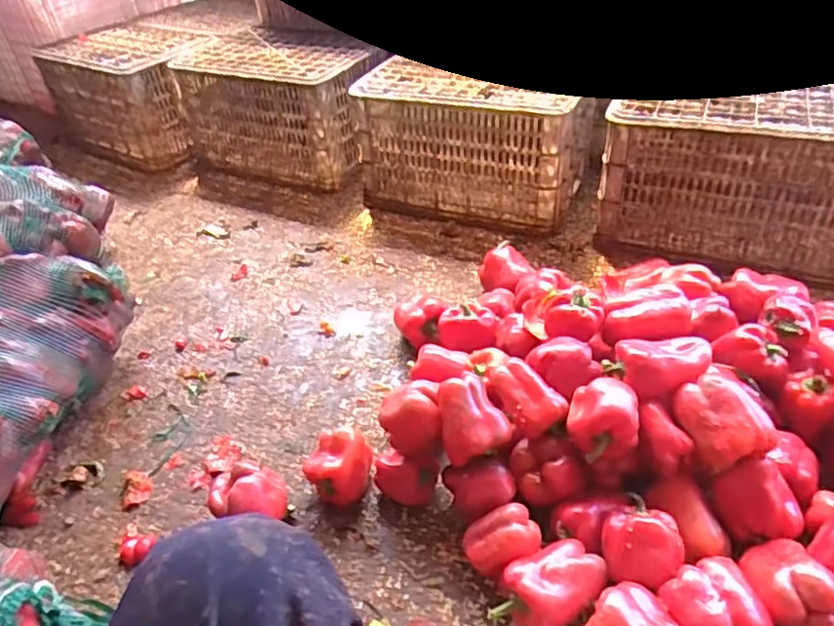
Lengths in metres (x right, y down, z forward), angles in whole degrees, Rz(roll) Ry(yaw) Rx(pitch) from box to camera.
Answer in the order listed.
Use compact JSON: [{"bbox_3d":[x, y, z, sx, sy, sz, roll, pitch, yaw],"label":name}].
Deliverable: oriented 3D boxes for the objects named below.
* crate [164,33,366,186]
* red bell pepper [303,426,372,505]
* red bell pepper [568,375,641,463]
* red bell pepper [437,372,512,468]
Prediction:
[{"bbox_3d":[-0.369,-0.566,1.700,0.570,0.296,0.273,23,47,30],"label":"crate"},{"bbox_3d":[-0.105,0.223,0.869,0.094,0.092,0.086,-3,39,2],"label":"red bell pepper"},{"bbox_3d":[0.232,0.129,0.768,0.084,0.067,0.079,0,40,6],"label":"red bell pepper"},{"bbox_3d":[0.075,0.137,0.800,0.086,0.064,0.101,-7,39,-3],"label":"red bell pepper"}]

